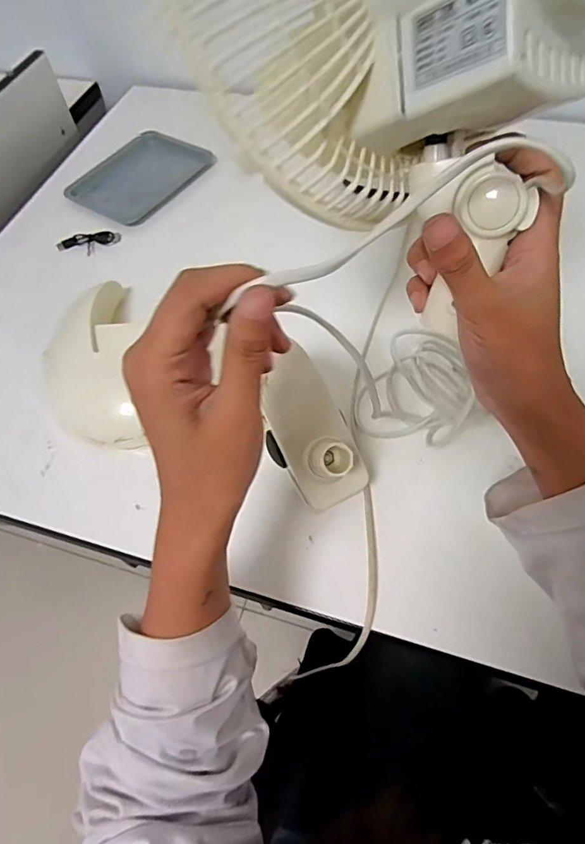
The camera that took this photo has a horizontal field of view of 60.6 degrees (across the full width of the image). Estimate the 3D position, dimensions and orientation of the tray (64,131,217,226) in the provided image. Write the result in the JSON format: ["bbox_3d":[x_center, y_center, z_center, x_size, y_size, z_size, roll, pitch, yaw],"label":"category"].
[{"bbox_3d":[-0.200,-0.326,0.658,0.126,0.010,0.164,35,68,22],"label":"tray"}]

